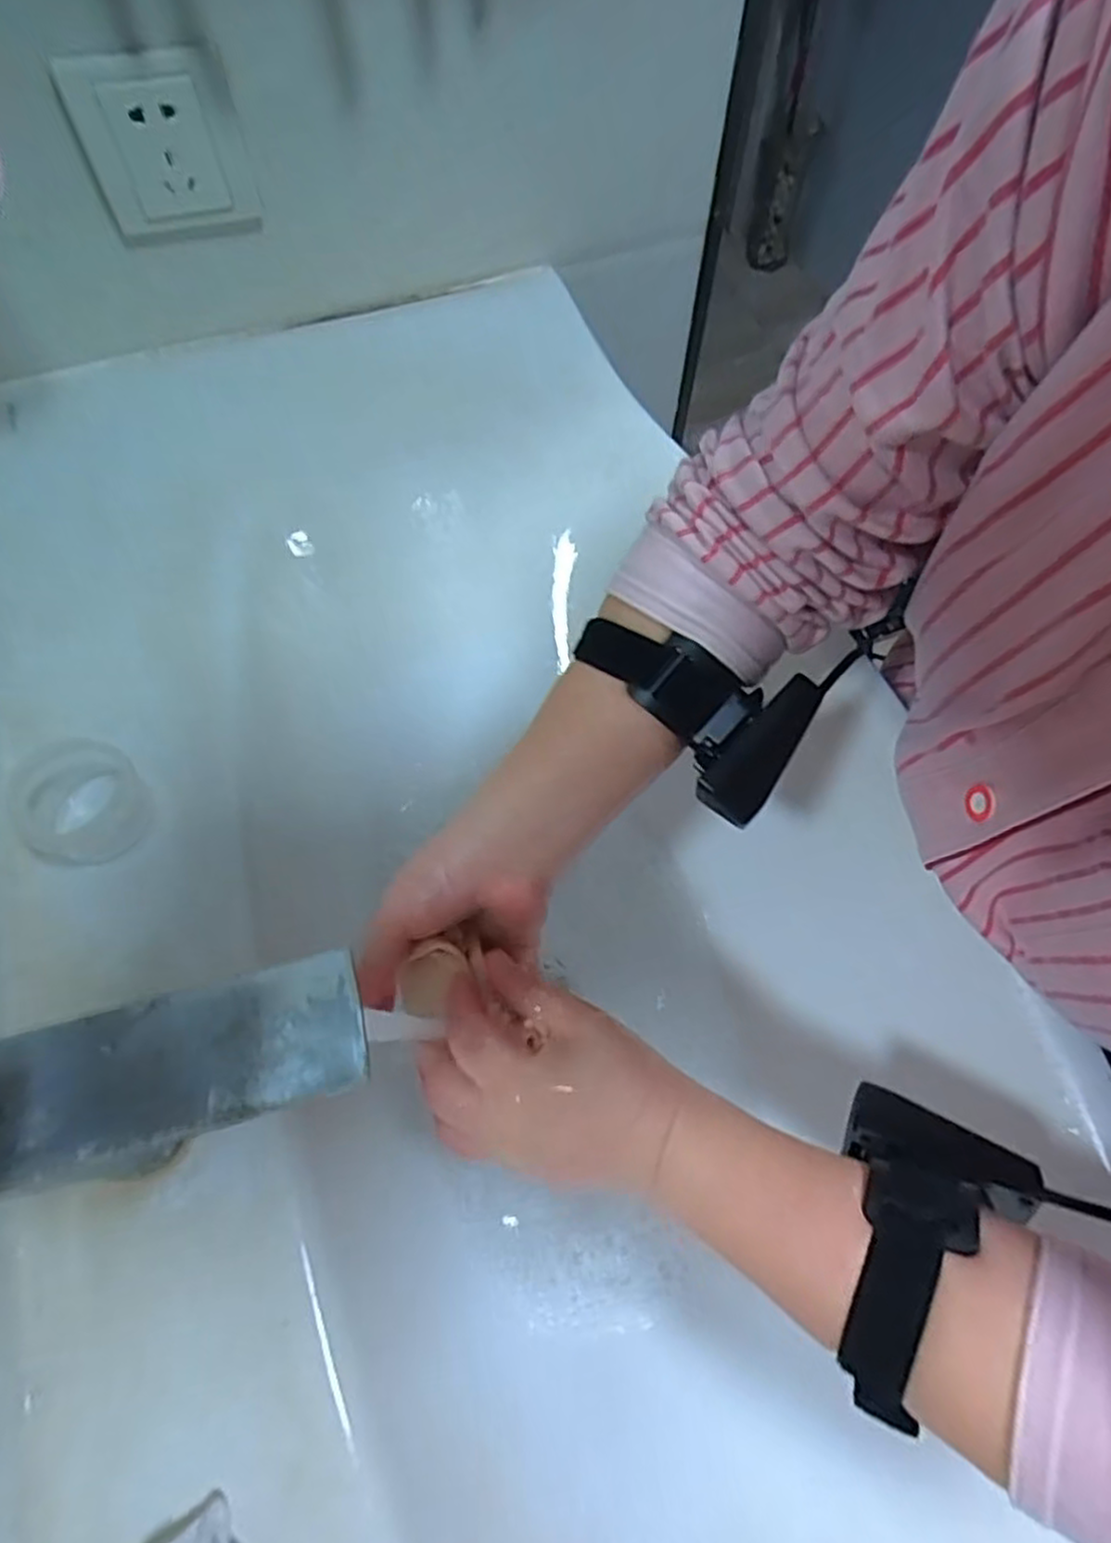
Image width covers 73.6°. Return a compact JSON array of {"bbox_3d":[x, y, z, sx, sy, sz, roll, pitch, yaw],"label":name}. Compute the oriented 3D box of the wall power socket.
[{"bbox_3d":[-0.230,-0.368,0.441,0.089,0.094,0.018,-24,66,-8],"label":"wall power socket"}]

